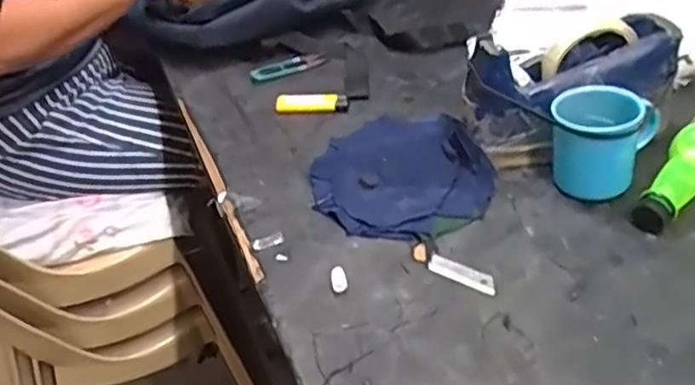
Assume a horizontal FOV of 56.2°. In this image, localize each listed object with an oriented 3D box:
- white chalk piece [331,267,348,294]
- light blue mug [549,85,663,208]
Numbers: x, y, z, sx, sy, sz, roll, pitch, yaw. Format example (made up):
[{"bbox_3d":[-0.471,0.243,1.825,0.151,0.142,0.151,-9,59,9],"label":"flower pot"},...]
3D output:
[{"bbox_3d":[-0.007,0.070,0.529,0.013,0.006,0.024,-8,40,-4],"label":"white chalk piece"},{"bbox_3d":[0.227,-0.047,0.593,0.076,0.081,0.081,28,50,33],"label":"light blue mug"}]

